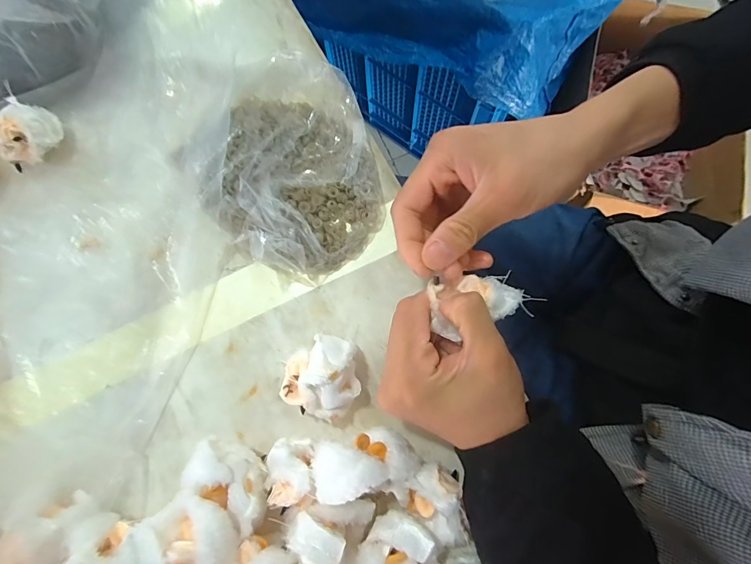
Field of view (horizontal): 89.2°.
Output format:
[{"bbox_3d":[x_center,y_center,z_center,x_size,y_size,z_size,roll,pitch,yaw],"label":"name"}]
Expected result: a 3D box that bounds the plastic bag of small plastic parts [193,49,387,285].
[{"bbox_3d":[-0.080,-0.110,0.325,0.148,0.042,0.217,-25,77,-4],"label":"plastic bag of small plastic parts"}]

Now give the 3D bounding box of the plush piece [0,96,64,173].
[{"bbox_3d":[-0.314,-0.133,0.341,0.042,0.032,0.054,38,80,10],"label":"plush piece"}]

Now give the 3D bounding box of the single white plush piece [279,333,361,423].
[{"bbox_3d":[-0.037,0.068,0.279,0.053,0.043,0.056,0,77,1],"label":"single white plush piece"}]

